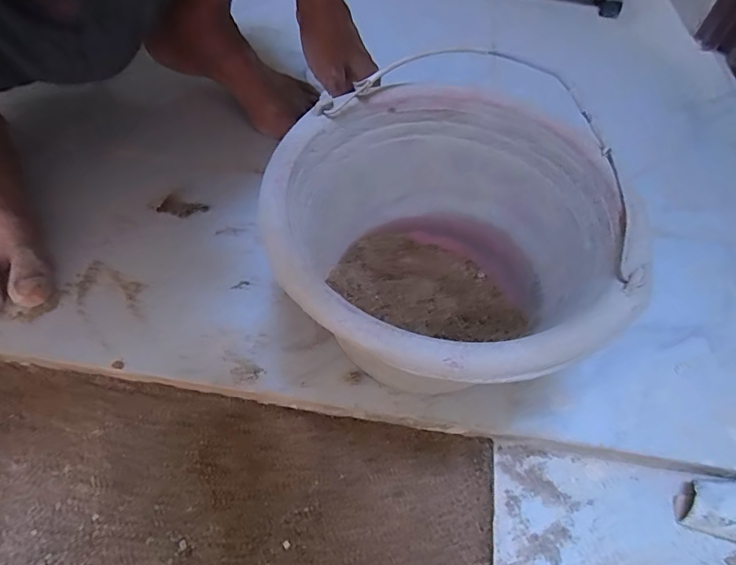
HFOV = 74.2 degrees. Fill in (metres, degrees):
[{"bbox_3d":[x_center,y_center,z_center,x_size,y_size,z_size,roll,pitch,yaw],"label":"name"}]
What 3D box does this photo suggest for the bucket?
[{"bbox_3d":[0.052,-0.018,0.381,0.238,0.169,0.233,1,59,-2],"label":"bucket"}]

